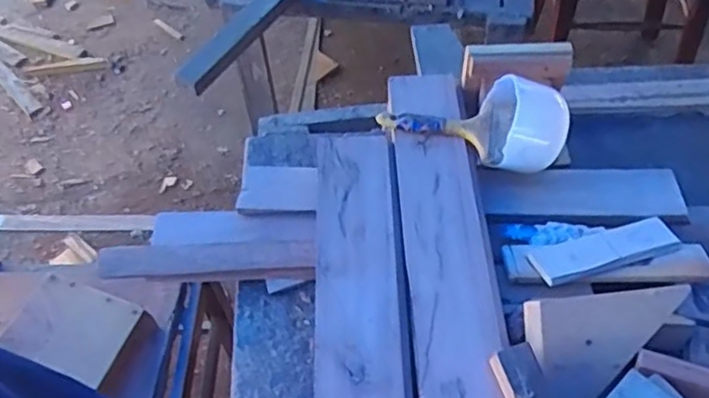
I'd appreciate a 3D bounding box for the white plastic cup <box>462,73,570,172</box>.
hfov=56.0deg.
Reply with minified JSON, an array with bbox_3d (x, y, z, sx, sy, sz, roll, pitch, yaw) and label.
[{"bbox_3d":[0.205,-0.095,0.819,0.115,0.082,0.099,15,56,13],"label":"white plastic cup"}]

